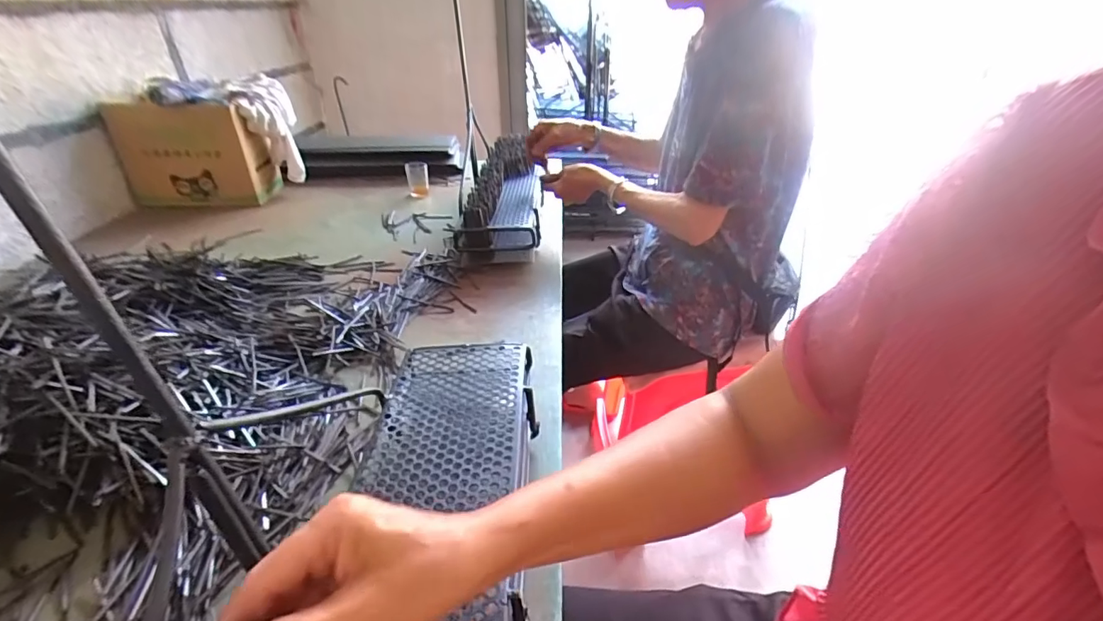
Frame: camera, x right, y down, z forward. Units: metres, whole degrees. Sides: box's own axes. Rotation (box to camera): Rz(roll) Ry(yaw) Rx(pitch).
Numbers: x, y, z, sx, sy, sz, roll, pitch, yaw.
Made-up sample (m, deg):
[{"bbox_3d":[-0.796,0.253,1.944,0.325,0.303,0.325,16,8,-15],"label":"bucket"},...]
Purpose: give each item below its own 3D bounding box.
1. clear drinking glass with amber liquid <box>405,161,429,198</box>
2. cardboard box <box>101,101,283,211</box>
[{"bbox_3d":[-0.345,-0.344,1.294,0.055,0.072,0.061,-12,33,-18],"label":"clear drinking glass with amber liquid"},{"bbox_3d":[-0.873,-0.395,1.244,0.319,0.235,0.145,3,31,6],"label":"cardboard box"}]

